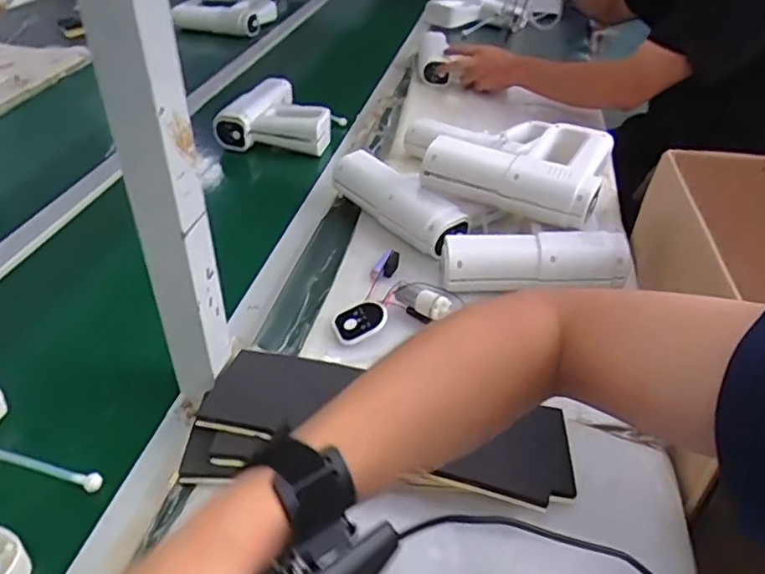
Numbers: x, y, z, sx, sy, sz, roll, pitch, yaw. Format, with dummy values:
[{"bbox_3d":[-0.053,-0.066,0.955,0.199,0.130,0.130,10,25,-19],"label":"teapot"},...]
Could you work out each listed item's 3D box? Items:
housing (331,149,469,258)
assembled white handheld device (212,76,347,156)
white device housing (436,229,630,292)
[{"bbox_3d":[0.023,-0.116,0.835,0.071,0.060,0.222,-25,44,-29],"label":"housing"},{"bbox_3d":[-0.171,-0.320,1.112,0.205,0.059,0.221,6,38,8],"label":"assembled white handheld device"},{"bbox_3d":[0.181,-0.034,0.729,0.220,0.047,0.056,-2,38,-4],"label":"white device housing"}]

